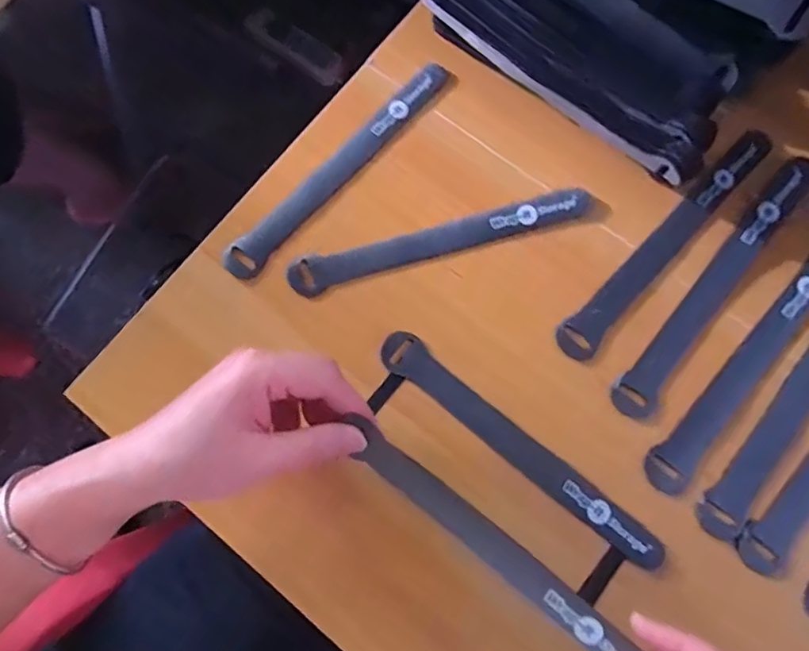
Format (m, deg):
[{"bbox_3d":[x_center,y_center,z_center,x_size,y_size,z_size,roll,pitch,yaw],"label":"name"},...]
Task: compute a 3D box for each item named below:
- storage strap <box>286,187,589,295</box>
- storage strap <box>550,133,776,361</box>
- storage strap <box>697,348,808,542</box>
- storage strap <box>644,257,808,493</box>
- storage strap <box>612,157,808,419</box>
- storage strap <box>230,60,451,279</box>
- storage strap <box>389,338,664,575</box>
[{"bbox_3d":[0.024,-0.055,0.360,0.197,0.004,0.026,-15,77,-4],"label":"storage strap"},{"bbox_3d":[0.172,-0.055,0.360,0.024,0.006,0.205,44,80,10],"label":"storage strap"},{"bbox_3d":[0.244,0.041,0.338,0.025,0.005,0.208,40,80,9],"label":"storage strap"},{"bbox_3d":[0.216,0.018,0.341,0.024,0.004,0.203,40,80,9],"label":"storage strap"},{"bbox_3d":[0.198,-0.026,0.347,0.025,0.009,0.203,39,80,9],"label":"storage strap"},{"bbox_3d":[-0.042,-0.108,0.376,0.023,0.006,0.203,43,80,9],"label":"storage strap"},{"bbox_3d":[0.067,0.071,0.330,0.195,0.008,0.023,38,79,8],"label":"storage strap"}]

